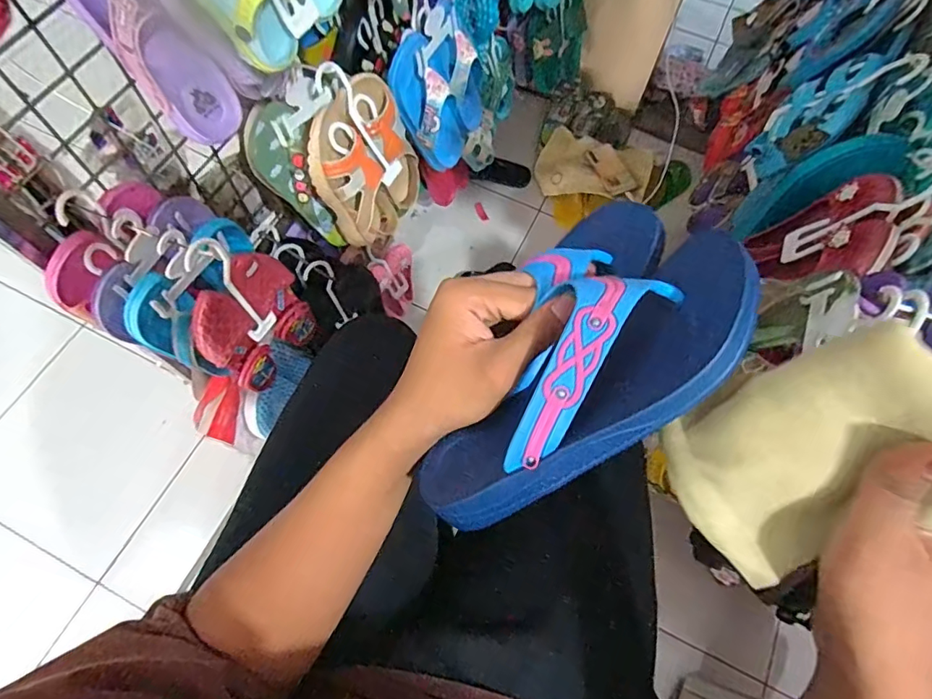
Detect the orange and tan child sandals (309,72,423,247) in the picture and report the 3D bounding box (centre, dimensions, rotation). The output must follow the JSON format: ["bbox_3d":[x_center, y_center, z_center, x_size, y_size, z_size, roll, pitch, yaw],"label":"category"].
[{"bbox_3d":[-0.131,-0.244,0.688,0.083,0.179,0.152,24,67,8],"label":"orange and tan child sandals"}]

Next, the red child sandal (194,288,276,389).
[{"bbox_3d":[-0.281,0.001,0.631,0.042,0.193,0.066,19,67,5],"label":"red child sandal"}]

